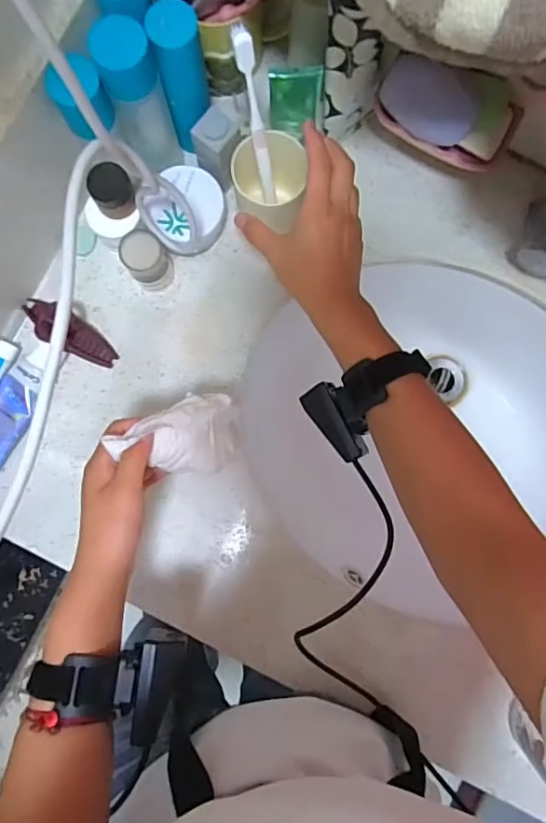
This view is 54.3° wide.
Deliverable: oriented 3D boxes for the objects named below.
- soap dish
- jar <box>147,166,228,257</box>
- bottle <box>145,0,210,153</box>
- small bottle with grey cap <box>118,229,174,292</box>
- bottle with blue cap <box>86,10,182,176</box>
[{"bbox_3d":[0.157,-0.260,0.467,0.128,0.056,0.060,7,87,-2],"label":"soap dish"},{"bbox_3d":[-0.079,-0.190,0.518,0.066,0.058,0.068,0,87,-2],"label":"jar"},{"bbox_3d":[-0.077,-0.288,0.464,0.039,0.122,0.044,-14,87,-3],"label":"bottle"},{"bbox_3d":[-0.118,-0.142,0.508,0.041,0.068,0.042,0,87,-2],"label":"small bottle with grey cap"},{"bbox_3d":[-0.109,-0.250,0.450,0.048,0.153,0.046,0,87,-2],"label":"bottle with blue cap"}]

